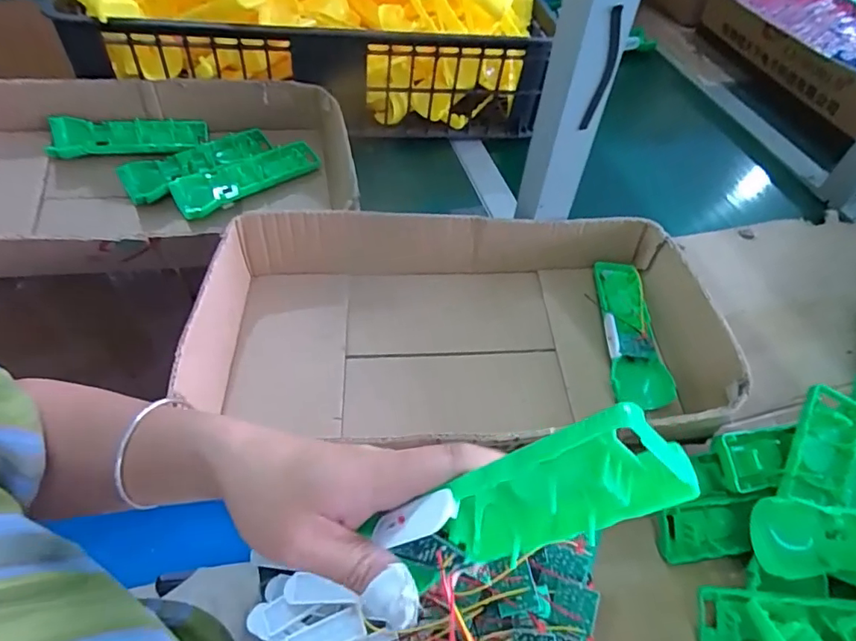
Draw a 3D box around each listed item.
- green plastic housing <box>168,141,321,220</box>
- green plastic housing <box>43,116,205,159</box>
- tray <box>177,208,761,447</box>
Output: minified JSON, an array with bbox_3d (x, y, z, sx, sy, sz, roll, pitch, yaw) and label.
[{"bbox_3d":[-0.203,-0.162,0.590,0.161,0.022,0.047,-30,79,-20],"label":"green plastic housing"},{"bbox_3d":[-0.341,-0.210,0.594,0.163,0.032,0.046,-9,54,-10],"label":"green plastic housing"},{"bbox_3d":[0.015,0.005,0.465,0.452,0.089,0.238,1,54,0],"label":"tray"}]

